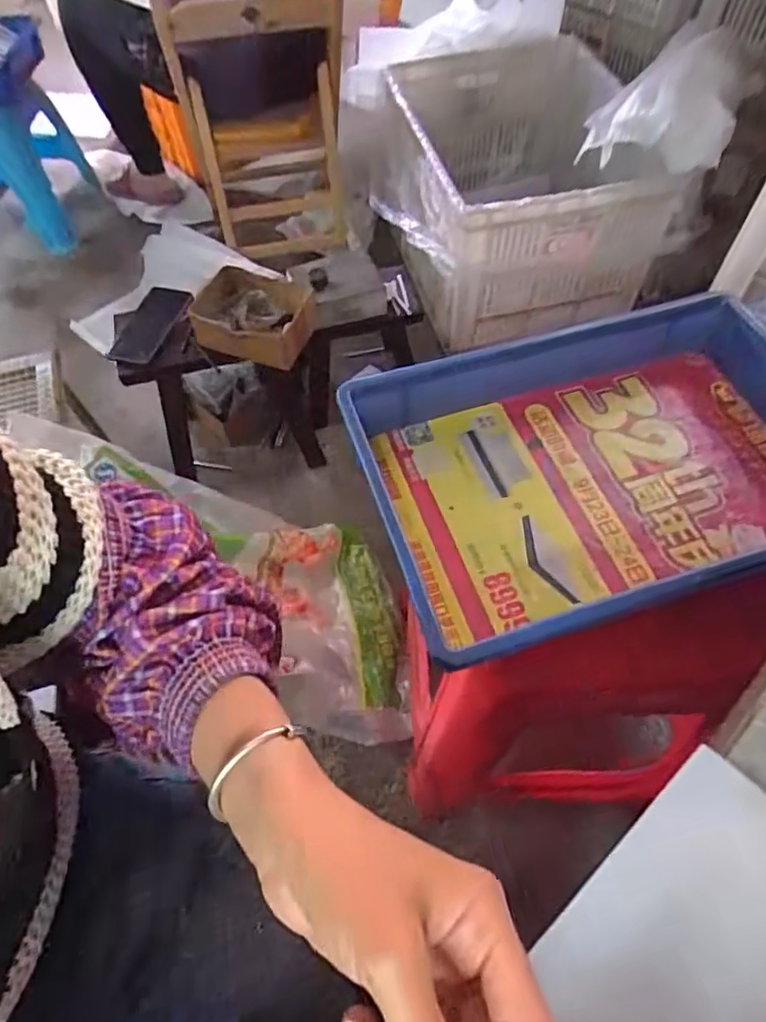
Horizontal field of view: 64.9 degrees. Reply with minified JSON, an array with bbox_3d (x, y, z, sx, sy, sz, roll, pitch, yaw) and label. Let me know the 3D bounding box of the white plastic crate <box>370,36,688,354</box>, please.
[{"bbox_3d":[0.276,-0.809,1.449,0.585,0.346,0.826,-7,58,-3],"label":"white plastic crate"}]

